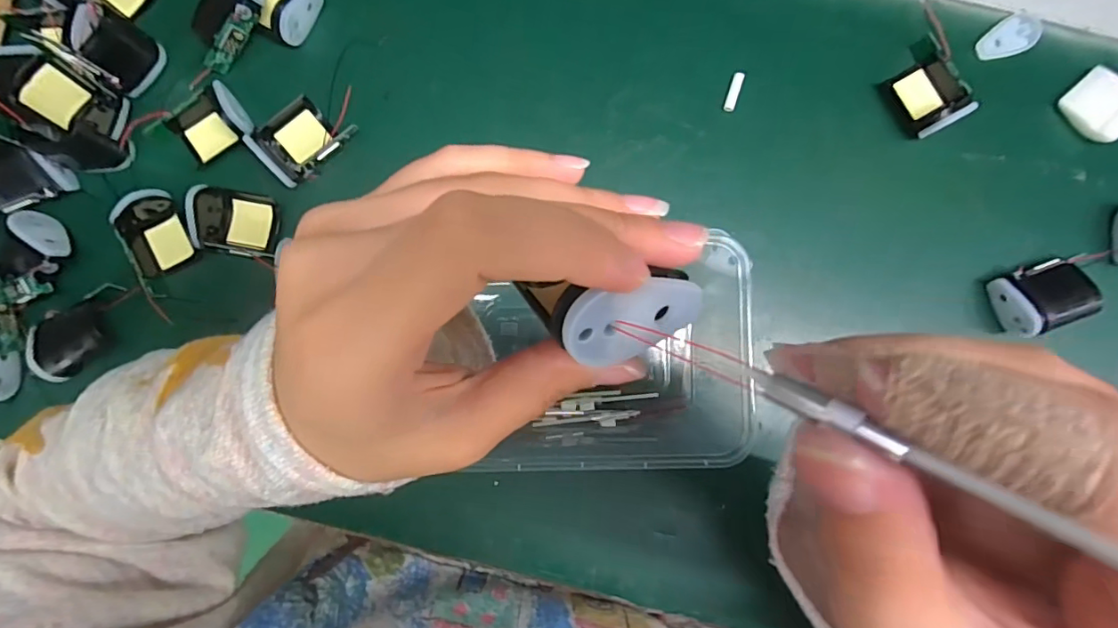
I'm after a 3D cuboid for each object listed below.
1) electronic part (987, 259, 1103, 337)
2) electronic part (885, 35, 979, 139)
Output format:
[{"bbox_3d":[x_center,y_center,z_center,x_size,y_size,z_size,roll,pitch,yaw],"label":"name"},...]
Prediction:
[{"bbox_3d":[0.276,-0.010,0.292,0.042,0.028,0.034,-18,88,-1],"label":"electronic part"},{"bbox_3d":[0.215,-0.133,0.299,0.033,0.017,0.050,-28,88,-1],"label":"electronic part"}]

